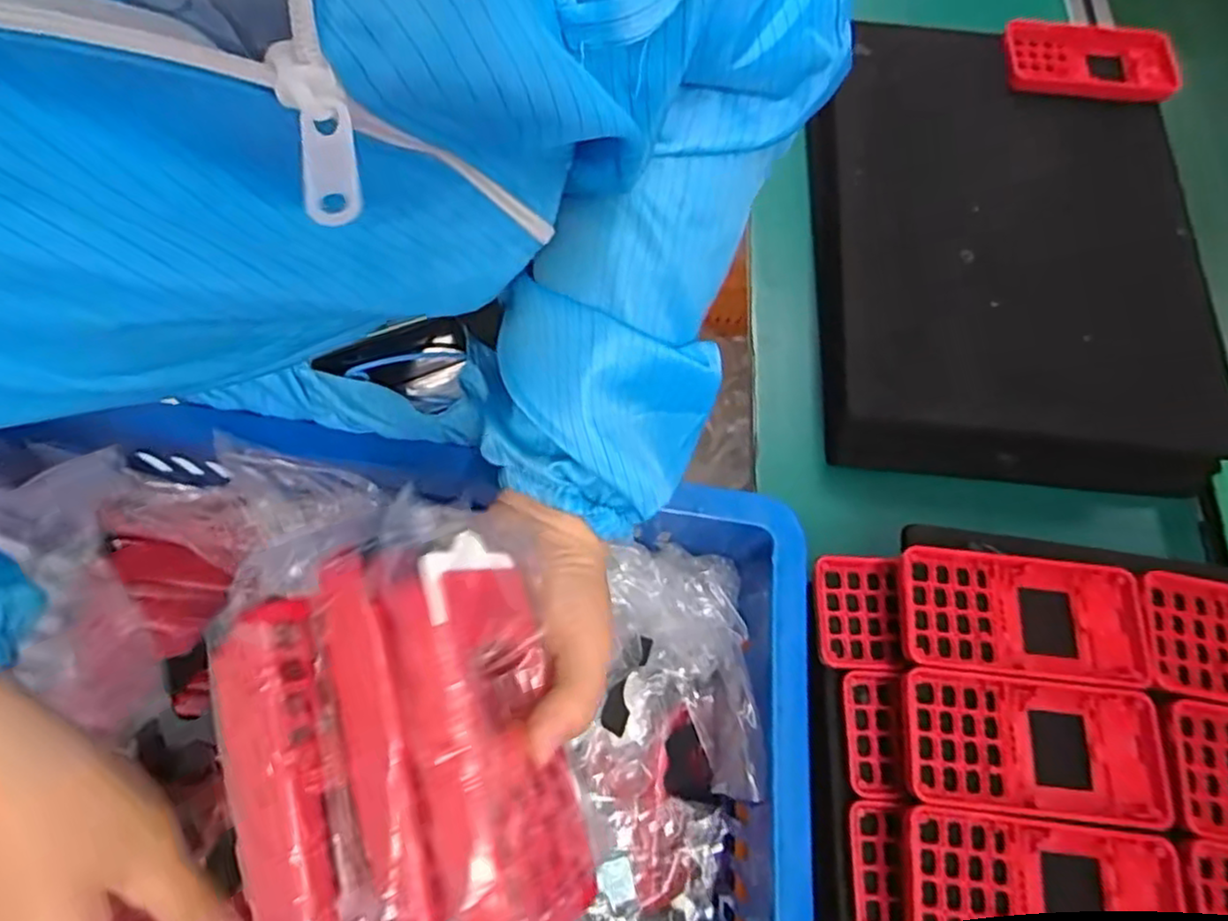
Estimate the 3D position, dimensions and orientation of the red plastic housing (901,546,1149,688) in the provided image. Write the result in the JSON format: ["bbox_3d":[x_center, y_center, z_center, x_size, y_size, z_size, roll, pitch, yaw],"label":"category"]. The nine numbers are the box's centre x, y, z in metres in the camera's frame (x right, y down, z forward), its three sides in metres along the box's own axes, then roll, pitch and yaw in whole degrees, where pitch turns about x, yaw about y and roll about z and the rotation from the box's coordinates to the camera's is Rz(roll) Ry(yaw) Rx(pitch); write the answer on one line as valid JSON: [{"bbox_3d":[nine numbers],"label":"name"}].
[{"bbox_3d":[0.217,0.082,0.371,0.124,0.008,0.063,7,67,0],"label":"red plastic housing"}]

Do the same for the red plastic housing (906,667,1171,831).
[{"bbox_3d":[0.209,0.143,0.351,0.122,0.015,0.064,7,67,0],"label":"red plastic housing"}]

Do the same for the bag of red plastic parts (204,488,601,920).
[{"bbox_3d":[-0.072,0.102,0.225,0.110,0.047,0.166,-18,69,-10],"label":"bag of red plastic parts"}]

